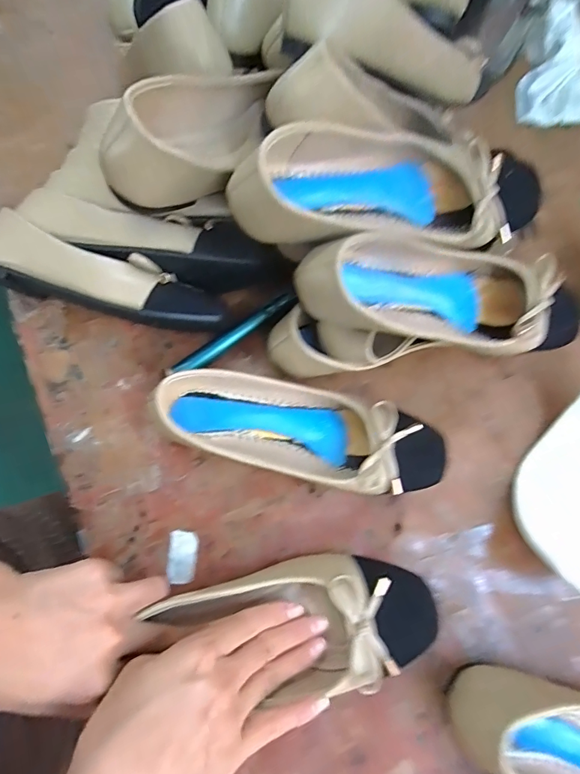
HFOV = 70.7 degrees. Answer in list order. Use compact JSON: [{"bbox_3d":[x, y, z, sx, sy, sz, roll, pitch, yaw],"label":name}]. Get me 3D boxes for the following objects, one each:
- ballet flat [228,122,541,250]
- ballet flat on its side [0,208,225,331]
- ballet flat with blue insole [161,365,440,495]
[{"bbox_3d":[0.077,-0.143,0.300,0.237,0.059,0.085,-8,71,-17],"label":"ballet flat"},{"bbox_3d":[-0.169,-0.087,0.367,0.230,0.078,0.054,20,72,5],"label":"ballet flat on its side"},{"bbox_3d":[0.007,0.033,0.341,0.248,0.060,0.082,13,72,3],"label":"ballet flat with blue insole"}]

